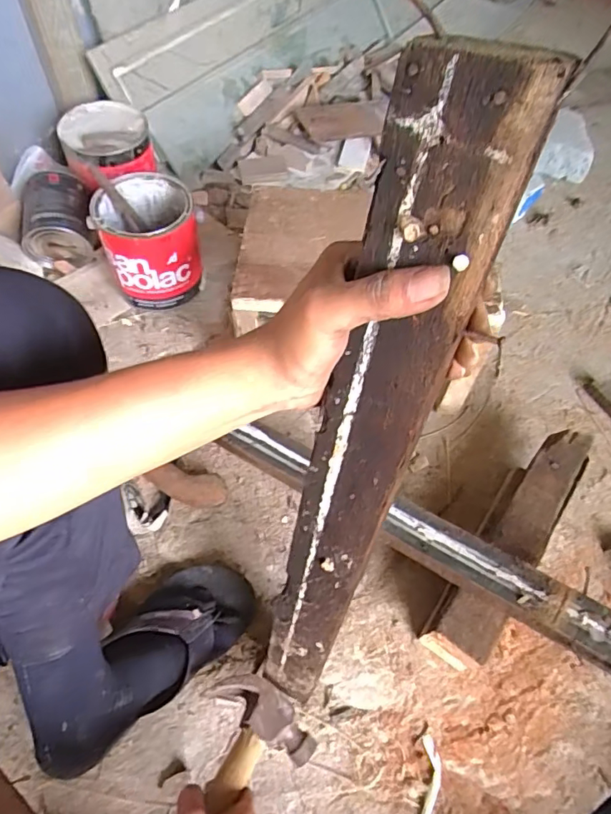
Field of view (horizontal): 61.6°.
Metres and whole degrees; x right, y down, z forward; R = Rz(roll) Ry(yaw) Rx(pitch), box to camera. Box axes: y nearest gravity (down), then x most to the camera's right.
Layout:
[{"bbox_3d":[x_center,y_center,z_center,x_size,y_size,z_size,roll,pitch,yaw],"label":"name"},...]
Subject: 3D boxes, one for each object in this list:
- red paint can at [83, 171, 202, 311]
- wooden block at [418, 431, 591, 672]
[{"bbox_3d":[-0.253,-0.269,0.848,0.149,0.161,0.160,-7,58,-7],"label":"red paint can"},{"bbox_3d":[0.252,0.163,0.636,0.067,0.083,0.325,34,62,18],"label":"wooden block"}]

